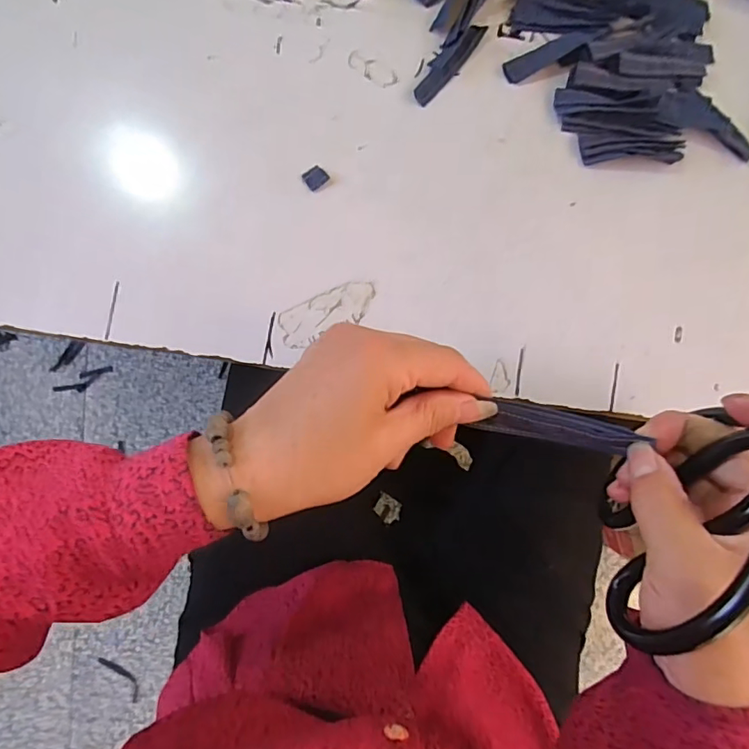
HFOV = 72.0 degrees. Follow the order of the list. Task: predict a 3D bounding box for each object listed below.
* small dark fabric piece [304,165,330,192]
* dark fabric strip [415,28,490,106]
[{"bbox_3d":[-0.034,-0.113,0.296,0.013,0.004,0.011,-39,91,-2],"label":"small dark fabric piece"},{"bbox_3d":[0.045,-0.181,0.300,0.011,0.004,0.056,42,88,-1],"label":"dark fabric strip"}]

